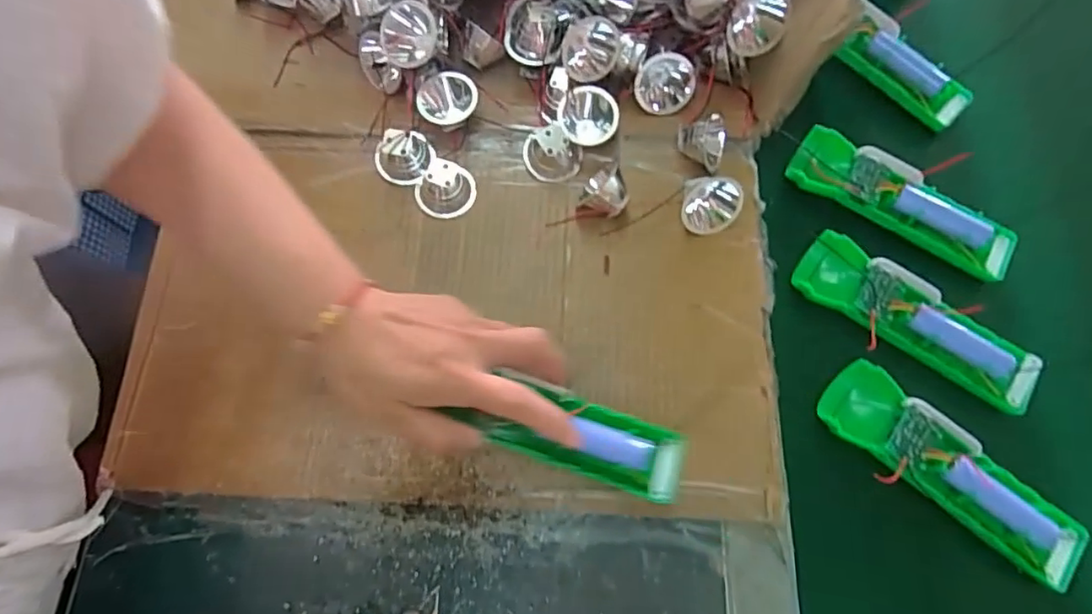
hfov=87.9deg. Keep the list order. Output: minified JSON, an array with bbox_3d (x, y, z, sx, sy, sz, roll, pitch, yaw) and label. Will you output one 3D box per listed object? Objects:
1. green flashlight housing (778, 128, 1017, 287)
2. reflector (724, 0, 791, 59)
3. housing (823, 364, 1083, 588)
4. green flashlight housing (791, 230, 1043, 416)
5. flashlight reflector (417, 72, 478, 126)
[{"bbox_3d":[0.258,-0.080,0.409,0.158,0.020,0.049,33,74,12],"label":"green flashlight housing"},{"bbox_3d":[0.150,-0.200,0.399,0.037,0.045,0.028,28,73,10],"label":"reflector"},{"bbox_3d":[0.244,0.099,0.345,0.153,0.025,0.050,40,75,14],"label":"housing"},{"bbox_3d":[0.247,0.005,0.377,0.155,0.028,0.050,33,74,12],"label":"green flashlight housing"},{"bbox_3d":[-0.077,-0.161,0.436,0.044,0.021,0.037,-8,98,-12],"label":"flashlight reflector"}]

